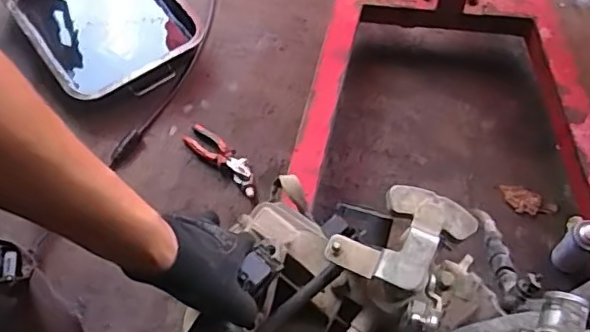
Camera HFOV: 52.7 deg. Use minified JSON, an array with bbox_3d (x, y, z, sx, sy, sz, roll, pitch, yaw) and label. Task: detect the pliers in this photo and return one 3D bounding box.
[{"bbox_3d":[-0.185,-0.027,1.441,0.195,0.026,0.063,38,67,16],"label":"pliers"}]

